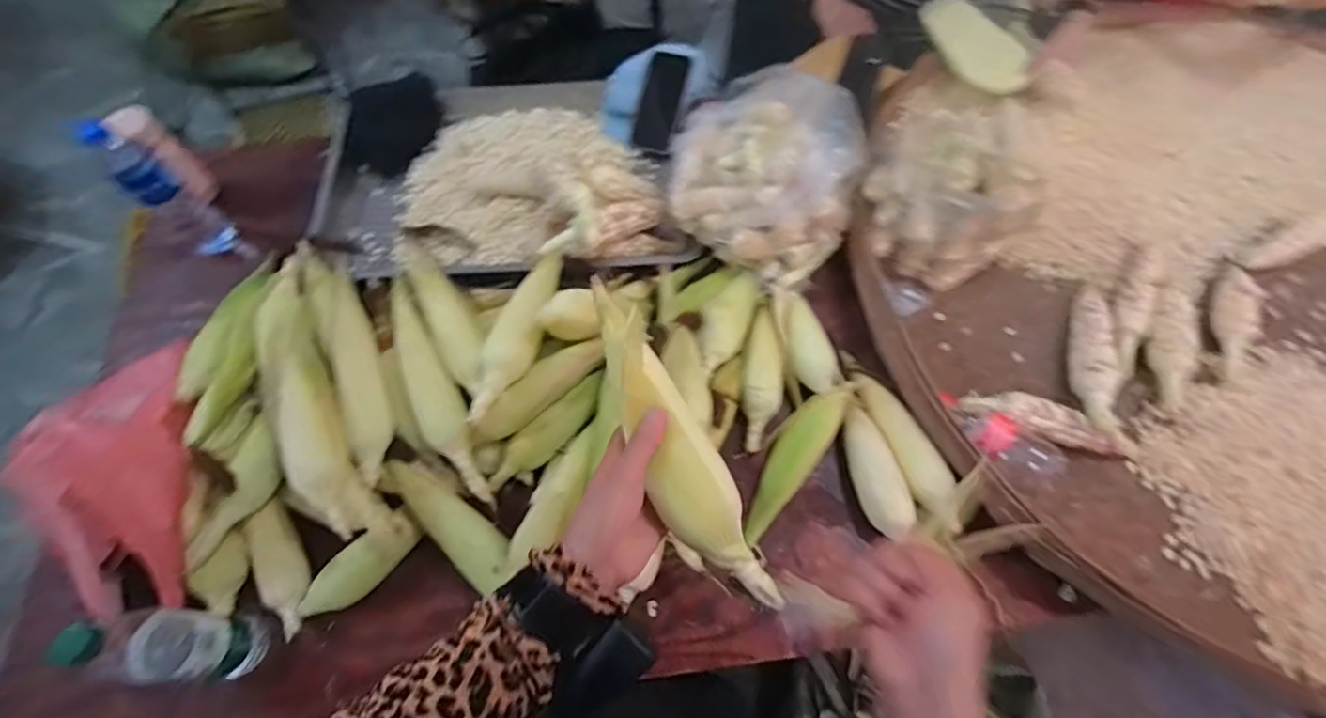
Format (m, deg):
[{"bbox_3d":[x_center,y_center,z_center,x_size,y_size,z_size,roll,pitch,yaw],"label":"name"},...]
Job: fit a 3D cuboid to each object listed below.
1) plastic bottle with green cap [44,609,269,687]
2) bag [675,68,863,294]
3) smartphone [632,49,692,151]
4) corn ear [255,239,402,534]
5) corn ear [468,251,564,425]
[{"bbox_3d":[-0.486,0.289,0.595,0.087,0.233,0.069,0,67,3],"label":"plastic bottle with green cap"},{"bbox_3d":[0.150,-0.273,0.840,0.256,0.146,0.251,25,67,12],"label":"bag"},{"bbox_3d":[-0.003,-0.432,1.001,0.060,0.152,0.008,13,24,-13],"label":"smartphone"},{"bbox_3d":[-0.420,0.031,0.704,0.077,0.092,0.389,-22,66,-10],"label":"corn ear"},{"bbox_3d":[-0.168,-0.043,0.728,0.060,0.056,0.259,12,65,6],"label":"corn ear"}]

